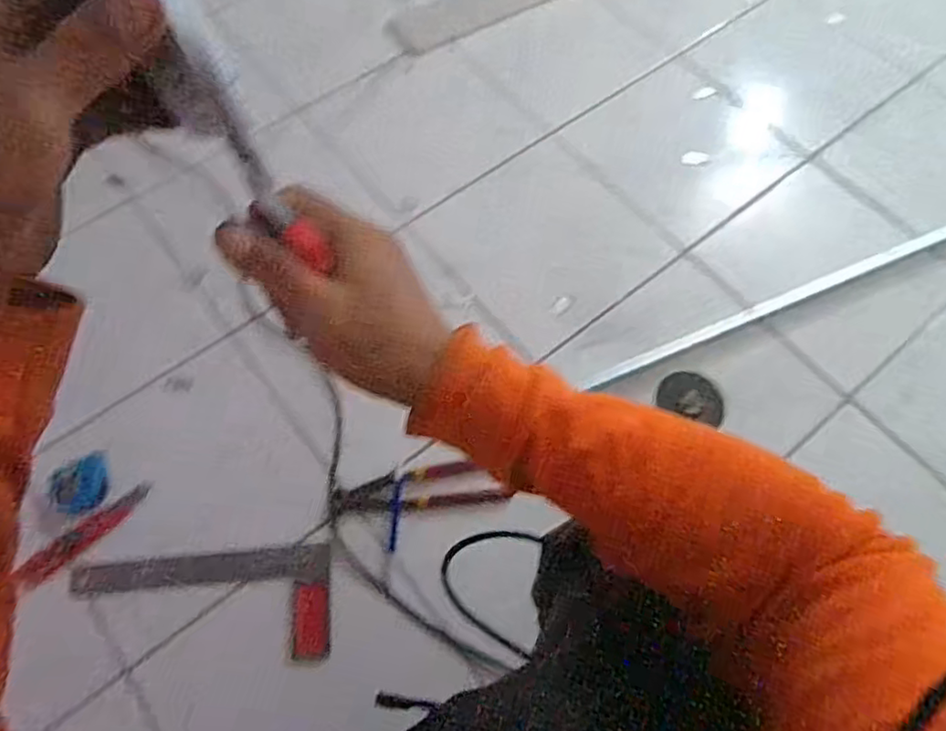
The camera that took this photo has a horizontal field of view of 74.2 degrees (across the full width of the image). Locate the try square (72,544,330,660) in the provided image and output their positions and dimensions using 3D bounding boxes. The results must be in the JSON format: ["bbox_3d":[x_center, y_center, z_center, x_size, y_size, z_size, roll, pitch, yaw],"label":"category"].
[{"bbox_3d":[-0.309,0.277,0.720,0.289,0.023,0.120,-3,66,-2],"label":"try square"}]

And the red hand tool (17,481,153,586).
[{"bbox_3d":[-0.460,0.197,0.744,0.030,0.022,0.156,39,60,15],"label":"red hand tool"}]

